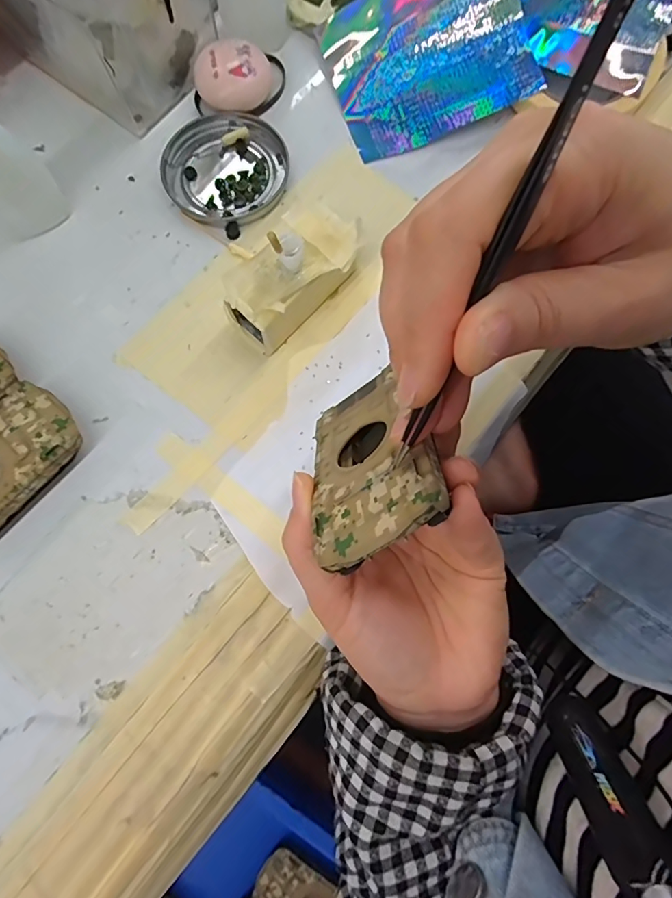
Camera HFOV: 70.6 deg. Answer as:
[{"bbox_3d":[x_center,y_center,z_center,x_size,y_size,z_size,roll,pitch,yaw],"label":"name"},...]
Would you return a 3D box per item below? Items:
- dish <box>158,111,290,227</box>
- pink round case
[{"bbox_3d":[-0.072,-0.181,0.306,0.078,0.008,0.076,0,78,0],"label":"dish"},{"bbox_3d":[-0.067,-0.243,0.311,0.044,0.023,0.039,23,79,5],"label":"pink round case"}]

